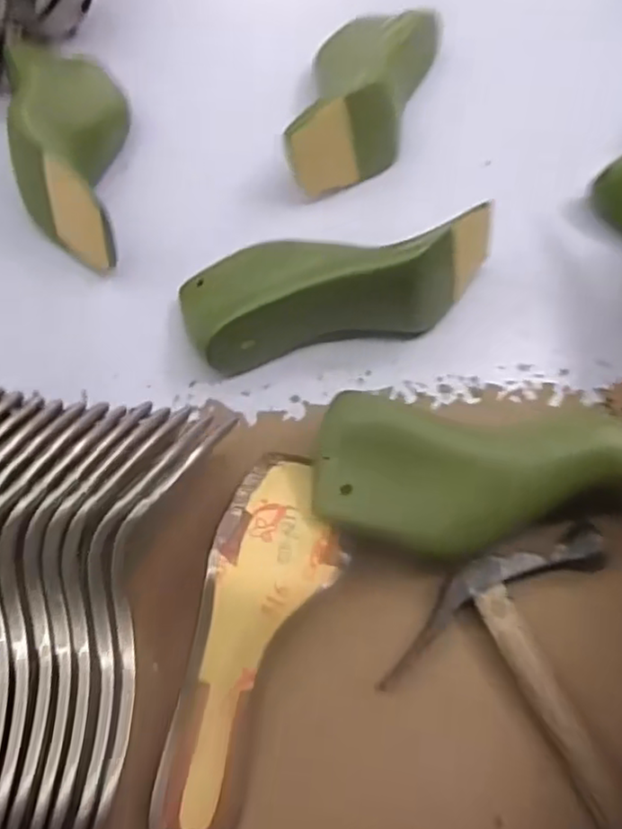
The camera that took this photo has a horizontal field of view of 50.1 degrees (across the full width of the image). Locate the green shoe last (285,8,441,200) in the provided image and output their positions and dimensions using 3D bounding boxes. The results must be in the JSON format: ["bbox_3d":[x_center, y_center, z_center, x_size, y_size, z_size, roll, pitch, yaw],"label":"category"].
[{"bbox_3d":[0.048,-0.271,0.552,0.100,0.066,0.200,11,63,3],"label":"green shoe last"}]

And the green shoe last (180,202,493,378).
[{"bbox_3d":[0.023,-0.094,0.463,0.224,0.074,0.086,-13,64,-9],"label":"green shoe last"}]

